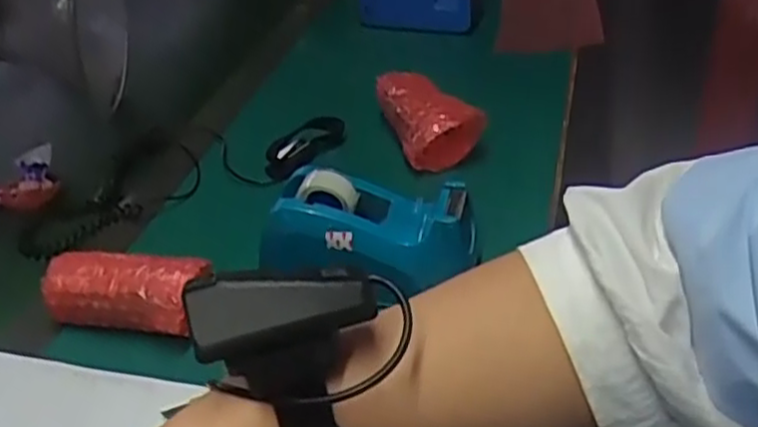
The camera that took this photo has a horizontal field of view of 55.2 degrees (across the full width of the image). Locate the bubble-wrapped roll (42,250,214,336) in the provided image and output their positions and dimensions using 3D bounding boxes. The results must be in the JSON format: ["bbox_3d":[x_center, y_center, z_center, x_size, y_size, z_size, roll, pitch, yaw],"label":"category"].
[{"bbox_3d":[-0.164,0.050,0.473,0.103,0.040,0.046,9,39,14],"label":"bubble-wrapped roll"}]

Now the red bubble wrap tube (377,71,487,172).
[{"bbox_3d":[0.041,-0.086,0.623,0.062,0.050,0.104,-13,39,-13],"label":"red bubble wrap tube"}]

